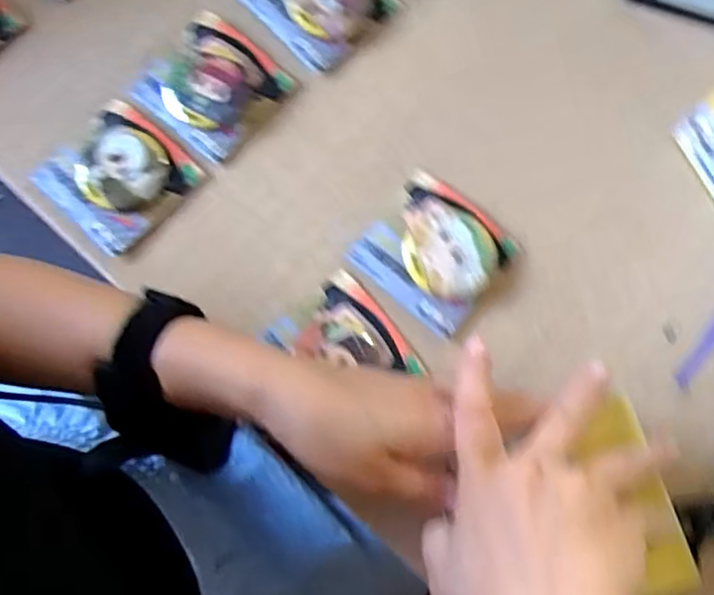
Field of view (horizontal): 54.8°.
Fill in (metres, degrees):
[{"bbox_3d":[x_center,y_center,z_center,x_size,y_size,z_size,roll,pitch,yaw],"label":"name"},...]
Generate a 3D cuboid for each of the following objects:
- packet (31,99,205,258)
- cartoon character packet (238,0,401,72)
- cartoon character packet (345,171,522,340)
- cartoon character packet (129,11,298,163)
[{"bbox_3d":[-0.161,-0.083,0.460,0.084,0.014,0.083,44,83,8],"label":"packet"},{"bbox_3d":[-0.025,-0.209,0.481,0.078,0.015,0.085,-45,82,-6],"label":"cartoon character packet"},{"bbox_3d":[0.050,-0.030,0.444,0.084,0.014,0.080,40,83,8],"label":"cartoon character packet"},{"bbox_3d":[-0.099,-0.146,0.470,0.087,0.017,0.081,39,83,8],"label":"cartoon character packet"}]

